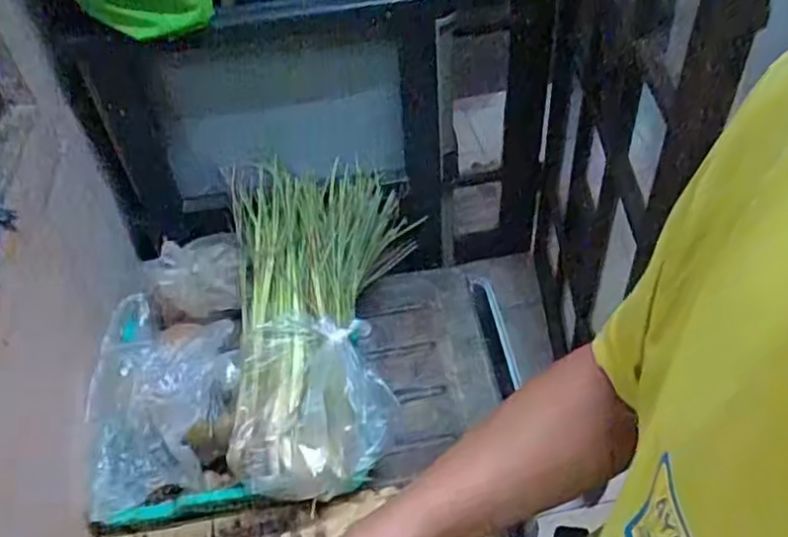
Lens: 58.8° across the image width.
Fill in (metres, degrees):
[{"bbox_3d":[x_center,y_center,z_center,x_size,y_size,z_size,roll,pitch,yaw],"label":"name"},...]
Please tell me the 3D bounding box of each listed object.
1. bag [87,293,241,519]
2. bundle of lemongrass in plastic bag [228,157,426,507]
[{"bbox_3d":[-0.257,0.157,0.822,0.161,0.121,0.220,-8,45,-2],"label":"bag"},{"bbox_3d":[-0.079,0.049,0.904,0.234,0.103,0.508,-9,45,-3],"label":"bundle of lemongrass in plastic bag"}]

